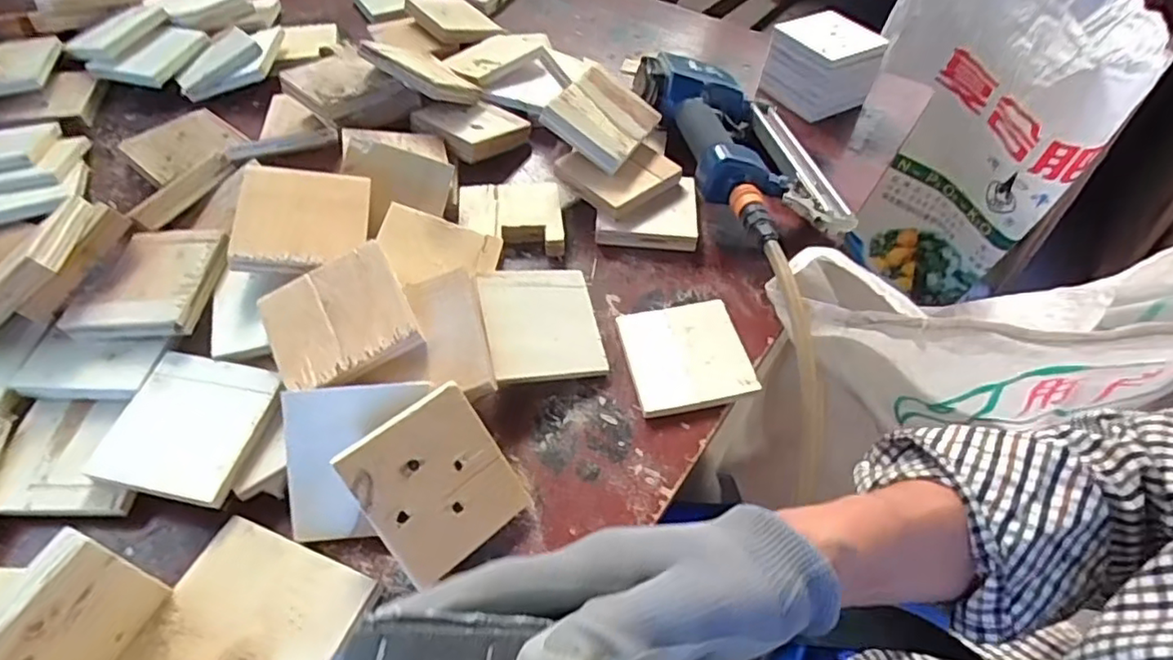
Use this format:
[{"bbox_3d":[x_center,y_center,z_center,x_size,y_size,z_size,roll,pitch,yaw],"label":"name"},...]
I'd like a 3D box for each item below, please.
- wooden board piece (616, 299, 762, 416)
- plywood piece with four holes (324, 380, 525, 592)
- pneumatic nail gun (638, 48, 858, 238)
[{"bbox_3d":[0.077,0.018,0.481,0.091,0.011,0.093,-7,52,-11],"label":"wooden board piece"},{"bbox_3d":[-0.087,0.090,0.371,0.082,0.005,0.093,-35,102,-27],"label":"plywood piece with four holes"},{"bbox_3d":[0.157,-0.177,0.611,0.162,0.076,0.256,-19,55,-19],"label":"pneumatic nail gun"}]

